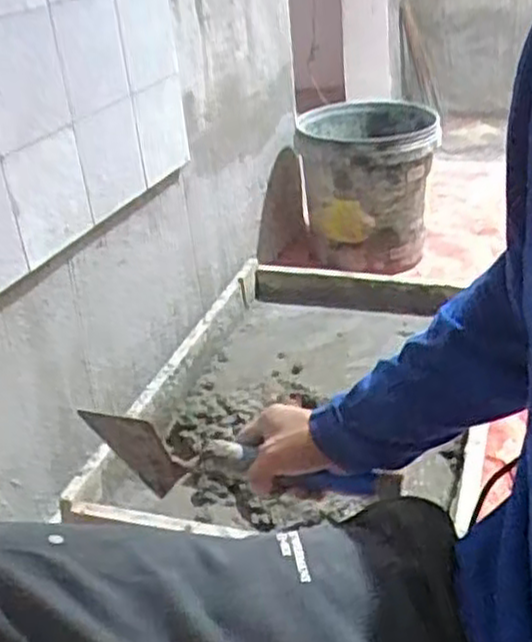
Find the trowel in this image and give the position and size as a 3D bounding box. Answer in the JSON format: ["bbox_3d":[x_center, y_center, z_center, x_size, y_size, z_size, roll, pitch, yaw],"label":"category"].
[{"bbox_3d":[-0.031,0.128,0.714,0.305,0.074,0.041,7,31,15],"label":"trowel"}]

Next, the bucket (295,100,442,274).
[{"bbox_3d":[0.200,-0.240,1.540,0.258,0.316,0.258,-1,29,9],"label":"bucket"}]

